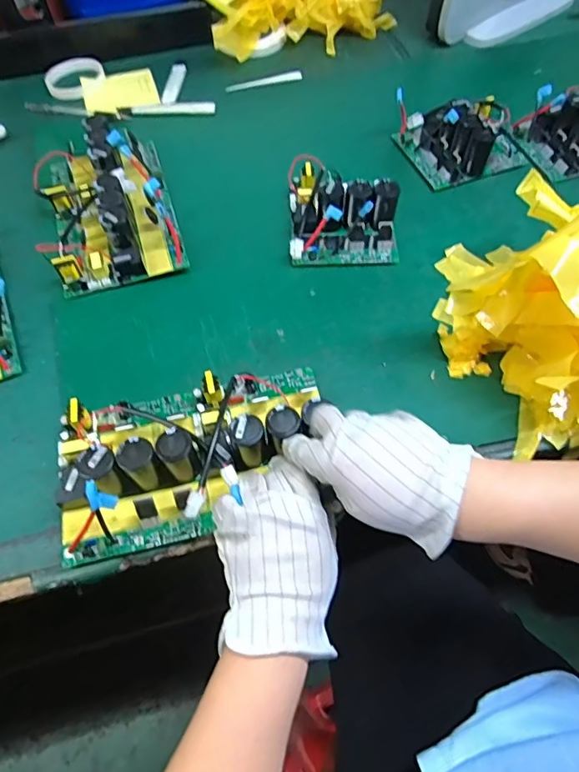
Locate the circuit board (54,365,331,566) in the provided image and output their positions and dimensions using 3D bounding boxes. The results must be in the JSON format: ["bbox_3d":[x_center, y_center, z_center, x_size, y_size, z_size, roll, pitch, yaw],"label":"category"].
[{"bbox_3d":[-0.082,0.049,0.421,0.237,0.056,0.134,-14,61,-7],"label":"circuit board"}]

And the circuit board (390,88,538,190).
[{"bbox_3d":[0.231,-0.332,0.632,0.154,0.053,0.126,-16,61,-8],"label":"circuit board"}]

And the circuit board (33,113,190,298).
[{"bbox_3d":[-0.216,-0.223,0.575,0.144,0.059,0.243,-16,61,-8],"label":"circuit board"}]

